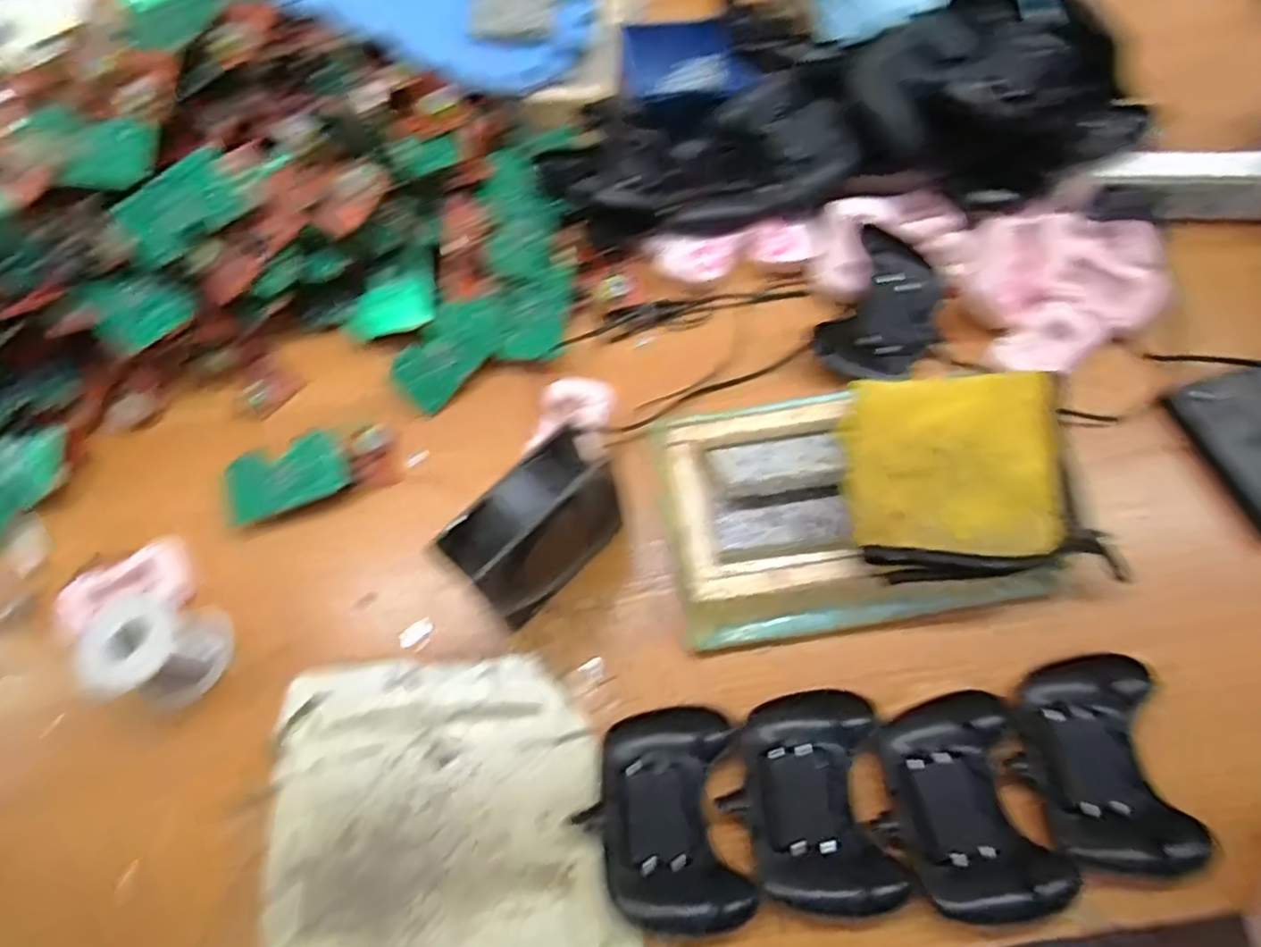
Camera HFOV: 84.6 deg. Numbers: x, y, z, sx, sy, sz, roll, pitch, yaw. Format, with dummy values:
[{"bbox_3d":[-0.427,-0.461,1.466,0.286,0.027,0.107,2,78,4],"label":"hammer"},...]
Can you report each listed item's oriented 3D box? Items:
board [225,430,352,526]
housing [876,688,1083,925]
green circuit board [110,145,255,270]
[{"bbox_3d":[-0.265,0.002,0.533,0.086,0.005,0.050,-22,88,-17],"label":"board"},{"bbox_3d":[0.209,0.204,0.428,0.085,0.029,0.123,-10,65,-3],"label":"housing"},{"bbox_3d":[-0.352,-0.209,0.544,0.098,0.007,0.052,-37,109,-3],"label":"green circuit board"}]

